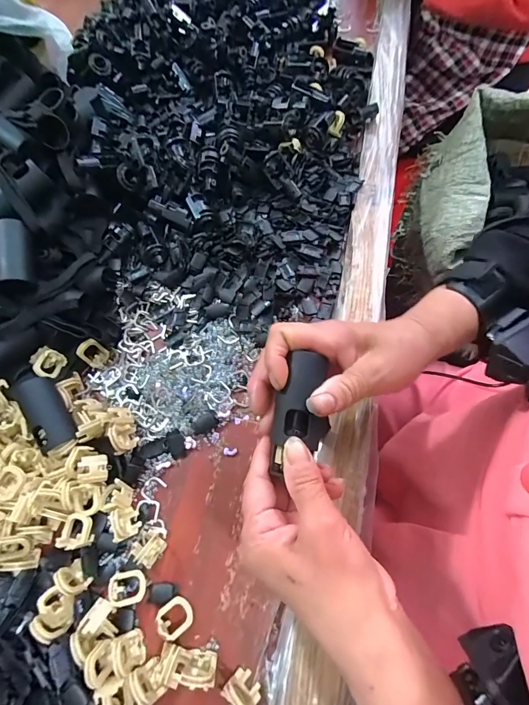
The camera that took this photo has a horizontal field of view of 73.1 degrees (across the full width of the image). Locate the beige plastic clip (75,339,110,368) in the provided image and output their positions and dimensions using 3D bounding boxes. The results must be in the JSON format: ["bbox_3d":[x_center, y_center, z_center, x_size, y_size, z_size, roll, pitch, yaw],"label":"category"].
[{"bbox_3d":[-0.165,0.001,0.344,0.009,0.028,0.022,17,65,50],"label":"beige plastic clip"}]

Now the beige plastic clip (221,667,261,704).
[{"bbox_3d":[-0.015,0.223,0.233,0.023,0.024,0.017,26,70,13],"label":"beige plastic clip"}]

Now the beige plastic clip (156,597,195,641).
[{"bbox_3d":[-0.065,0.192,0.257,0.025,0.008,0.022,-25,56,-36],"label":"beige plastic clip"}]

